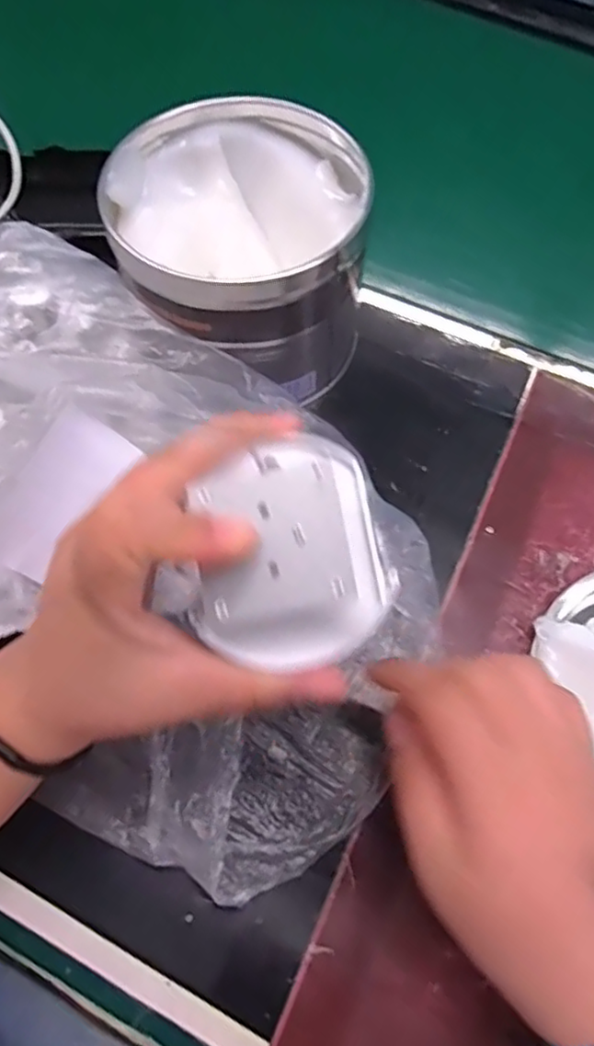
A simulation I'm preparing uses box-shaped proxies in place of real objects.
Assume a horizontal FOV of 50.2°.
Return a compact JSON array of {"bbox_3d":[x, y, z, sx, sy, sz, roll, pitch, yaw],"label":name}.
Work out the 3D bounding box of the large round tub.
[{"bbox_3d":[-0.029,-0.137,0.343,0.119,0.100,0.123,0,66,1],"label":"large round tub"}]

